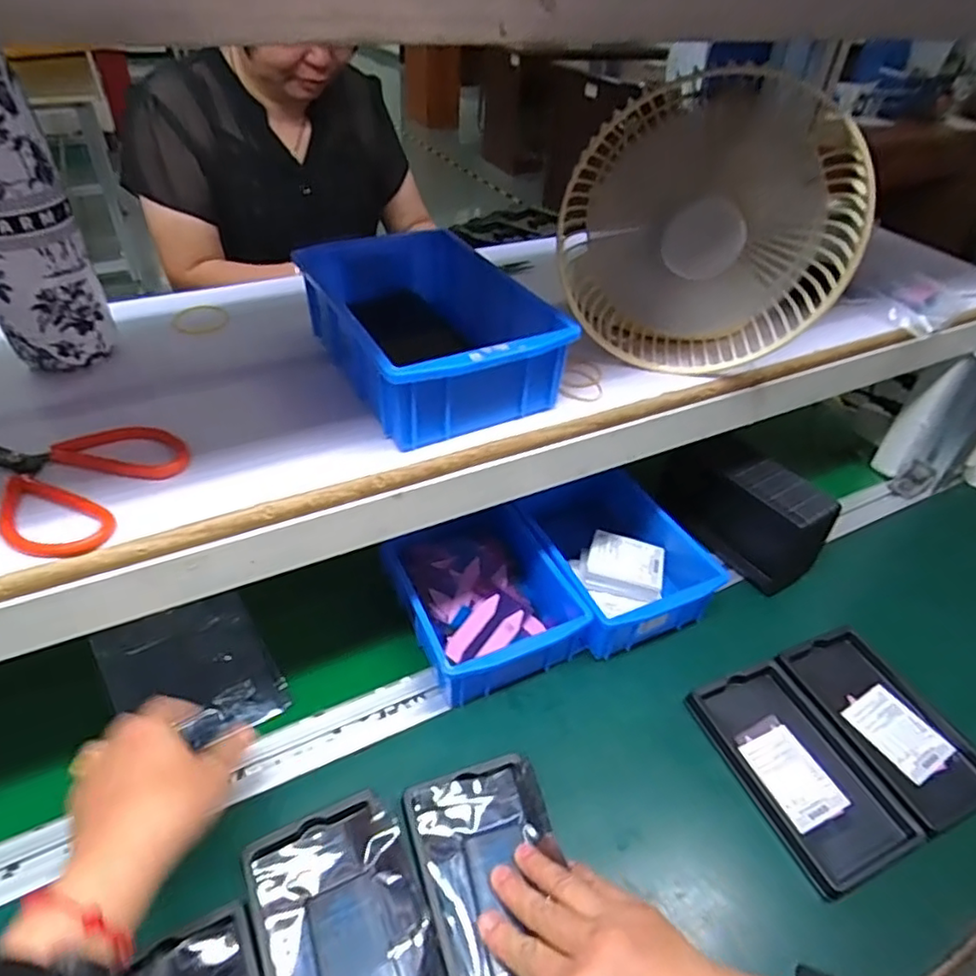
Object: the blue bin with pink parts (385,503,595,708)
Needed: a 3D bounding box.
[{"bbox_3d":[-0.004,0.100,0.552,0.134,0.064,0.153,-18,45,-23],"label":"blue bin with pink parts"}]

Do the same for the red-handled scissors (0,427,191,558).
[{"bbox_3d":[-0.244,-0.008,0.354,0.113,0.010,0.097,14,42,12],"label":"red-handled scissors"}]

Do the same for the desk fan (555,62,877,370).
[{"bbox_3d":[0.155,-0.183,0.454,0.198,0.181,0.072,11,42,9],"label":"desk fan"}]

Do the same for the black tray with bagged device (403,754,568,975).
[{"bbox_3d":[0.008,0.260,0.408,0.092,0.016,0.156,-10,44,-18],"label":"black tray with bagged device"}]

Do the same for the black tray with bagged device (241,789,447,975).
[{"bbox_3d":[-0.085,0.279,0.384,0.097,0.012,0.158,-17,45,-22],"label":"black tray with bagged device"}]

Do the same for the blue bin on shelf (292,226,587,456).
[{"bbox_3d":[-0.045,-0.118,0.453,0.129,0.063,0.199,-18,45,-23],"label":"blue bin on shelf"}]

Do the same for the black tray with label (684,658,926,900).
[{"bbox_3d":[0.242,0.220,0.495,0.101,0.019,0.160,-15,44,-20],"label":"black tray with label"}]

